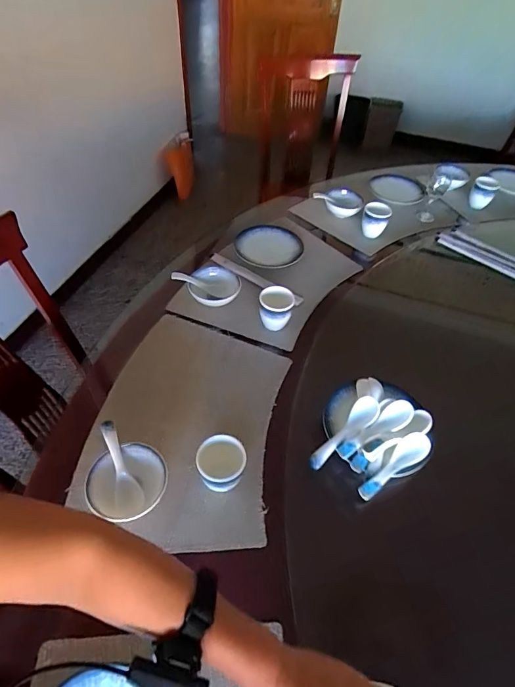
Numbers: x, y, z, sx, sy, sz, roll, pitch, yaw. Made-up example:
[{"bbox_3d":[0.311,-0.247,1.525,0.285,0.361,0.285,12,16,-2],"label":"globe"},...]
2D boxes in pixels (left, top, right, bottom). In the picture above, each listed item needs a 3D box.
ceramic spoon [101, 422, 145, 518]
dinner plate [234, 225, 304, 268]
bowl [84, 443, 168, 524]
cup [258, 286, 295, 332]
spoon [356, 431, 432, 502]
[{"bbox_3d":[-0.206,0.186,0.585,0.040,0.031,0.147,-20,54,-19],"label":"ceramic spoon"},{"bbox_3d":[0.033,-0.257,1.017,0.169,0.019,0.186,13,46,-6],"label":"dinner plate"},{"bbox_3d":[-0.192,0.208,0.585,0.106,0.046,0.114,3,49,-3],"label":"bowl"},{"bbox_3d":[0.037,-0.069,0.825,0.068,0.078,0.058,6,50,1],"label":"cup"},{"bbox_3d":[0.212,0.187,0.603,0.145,0.022,0.039,-29,58,-25],"label":"spoon"}]

